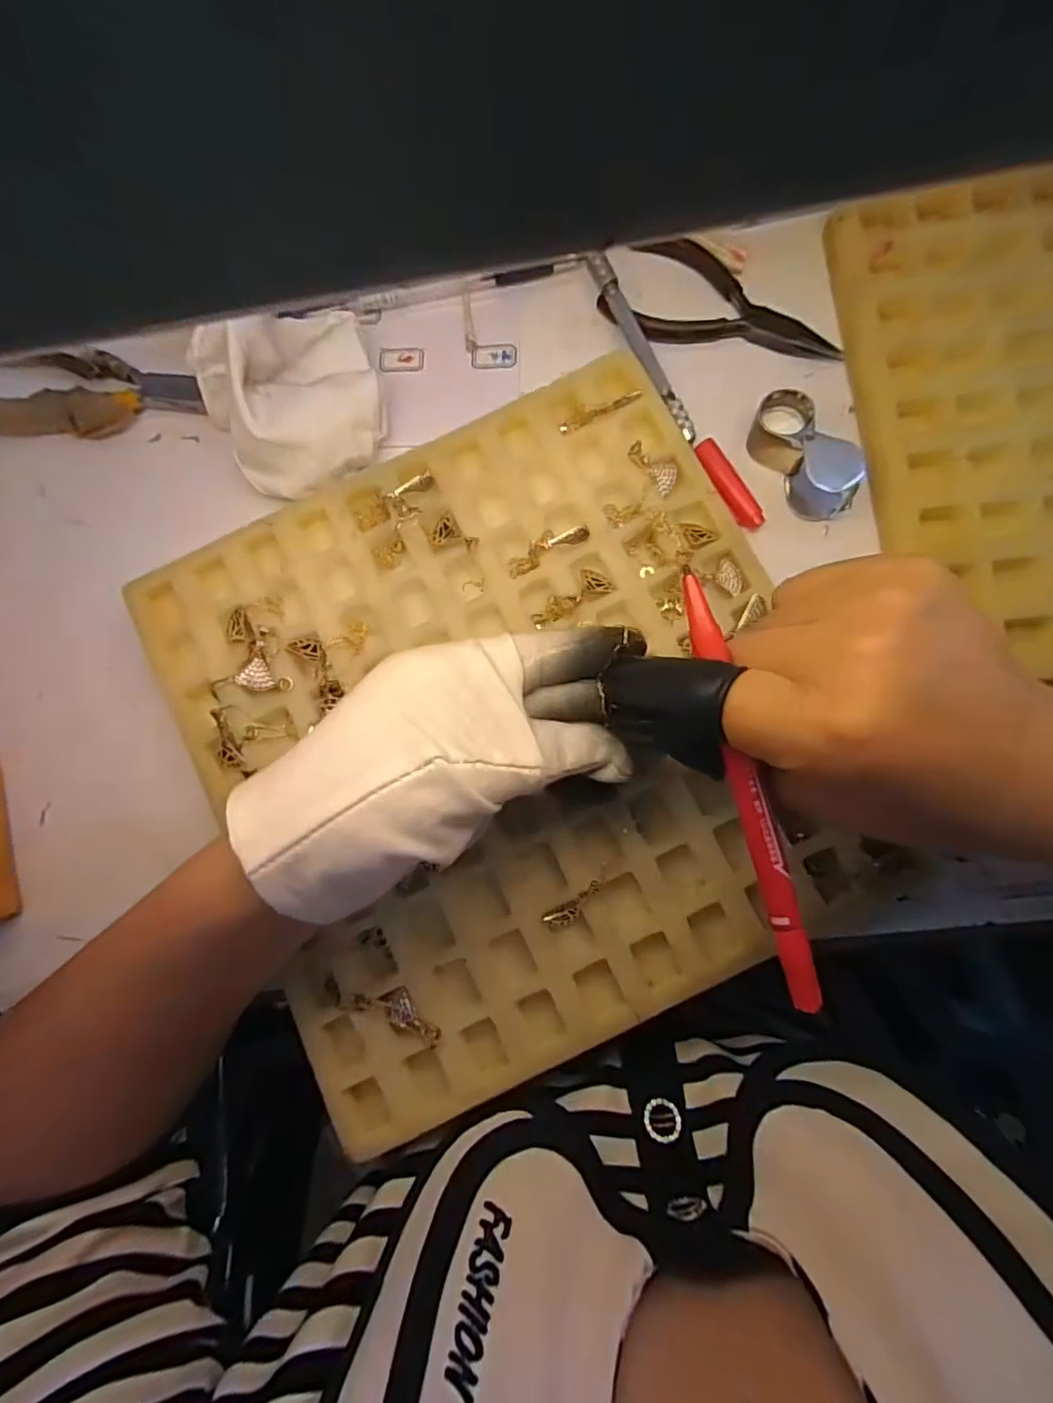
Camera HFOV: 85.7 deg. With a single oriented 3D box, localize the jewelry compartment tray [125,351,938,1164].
[{"bbox_3d":[-0.009,0.008,0.242,0.247,0.017,0.255,-26,83,0],"label":"jewelry compartment tray"}]

